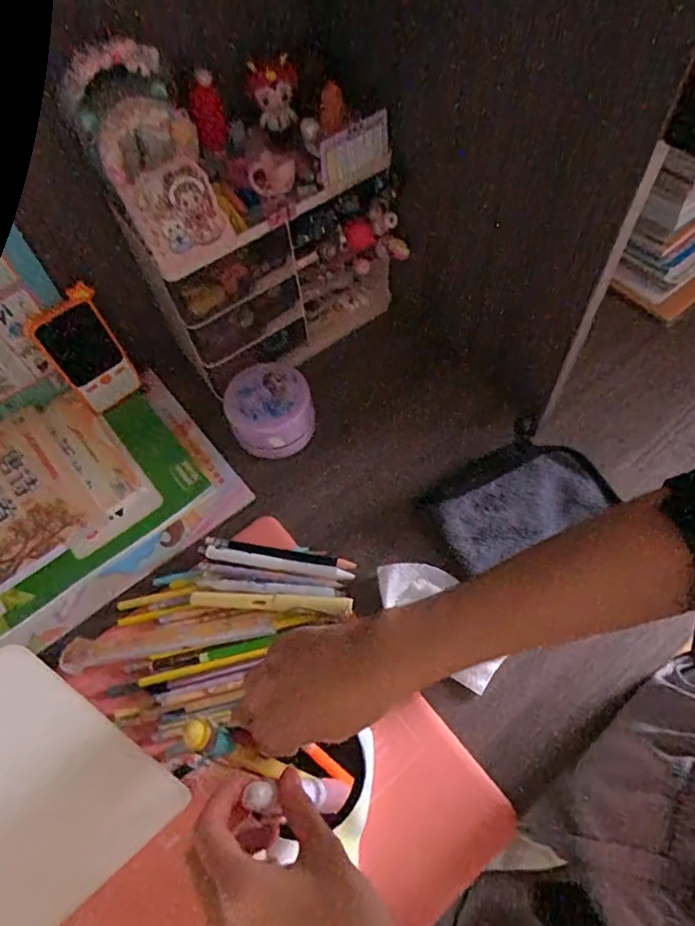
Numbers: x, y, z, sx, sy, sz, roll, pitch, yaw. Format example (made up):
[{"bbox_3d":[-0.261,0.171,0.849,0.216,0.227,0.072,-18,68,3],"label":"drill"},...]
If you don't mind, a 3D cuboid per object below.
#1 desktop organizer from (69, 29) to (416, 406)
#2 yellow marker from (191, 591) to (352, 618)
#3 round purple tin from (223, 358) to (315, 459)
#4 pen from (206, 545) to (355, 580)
[{"bbox_3d":[-0.075,-0.219,0.521,0.230,0.278,0.116,-32,64,-13],"label":"desktop organizer"},{"bbox_3d":[-0.066,0.118,0.479,0.140,0.009,0.014,2,61,5],"label":"yellow marker"},{"bbox_3d":[-0.076,-0.050,0.556,0.079,0.061,0.072,-2,61,3],"label":"round purple tin"},{"bbox_3d":[-0.061,0.088,0.498,0.133,0.006,0.012,8,62,9],"label":"pen"}]

